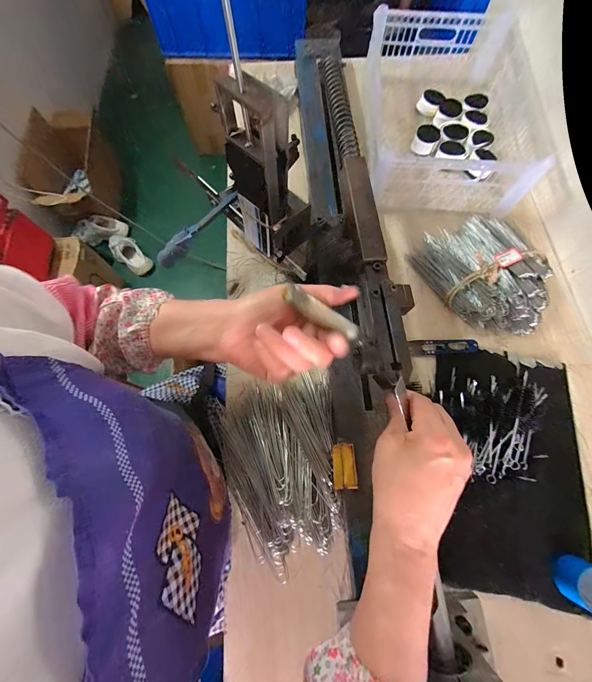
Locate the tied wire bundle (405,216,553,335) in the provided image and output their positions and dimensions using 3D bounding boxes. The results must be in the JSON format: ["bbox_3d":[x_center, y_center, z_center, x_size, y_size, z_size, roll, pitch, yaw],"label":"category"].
[{"bbox_3d":[0.323,-0.115,0.460,0.179,0.048,0.216,-28,74,-9],"label":"tied wire bundle"}]

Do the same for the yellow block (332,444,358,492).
[{"bbox_3d":[0.062,0.162,0.360,0.027,0.017,0.052,-2,71,-1],"label":"yellow block"}]

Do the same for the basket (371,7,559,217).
[{"bbox_3d":[0.281,-0.443,0.534,0.274,0.110,0.377,4,71,1],"label":"basket"}]

